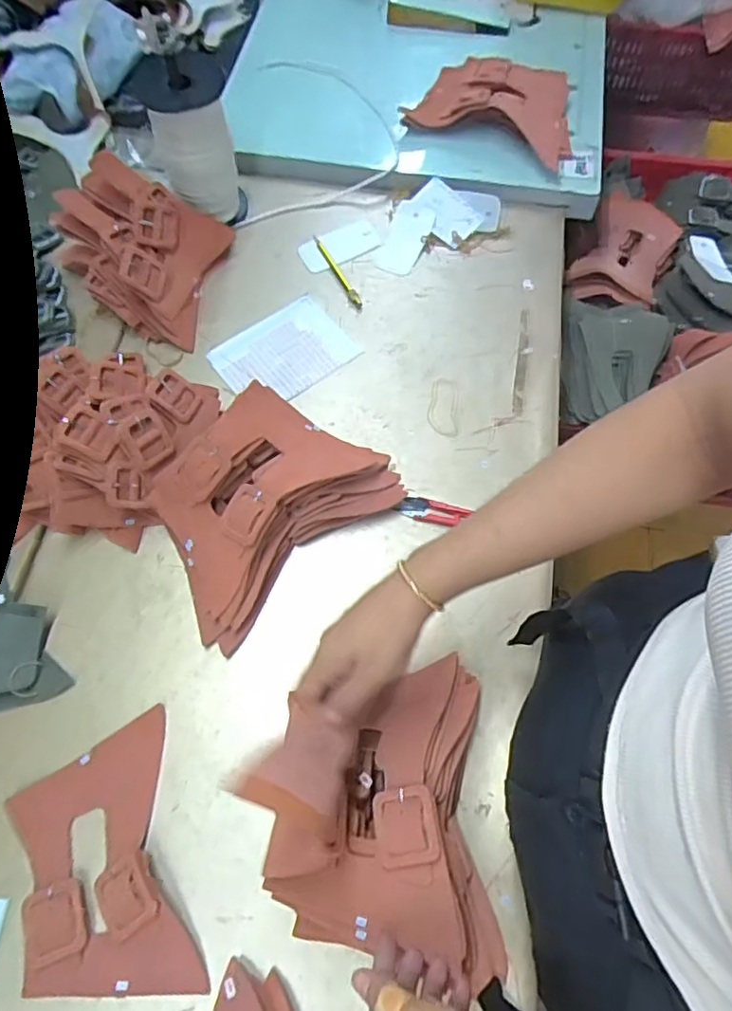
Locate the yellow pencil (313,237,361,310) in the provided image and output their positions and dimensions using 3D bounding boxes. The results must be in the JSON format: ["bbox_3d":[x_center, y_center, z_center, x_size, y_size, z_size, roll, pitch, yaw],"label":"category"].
[{"bbox_3d":[-0.037,-0.291,0.745,0.011,0.007,0.119,-28,69,-11],"label":"yellow pencil"}]

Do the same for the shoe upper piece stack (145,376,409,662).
[{"bbox_3d":[-0.102,-0.010,0.595,0.240,0.077,0.168,-41,72,-15],"label":"shoe upper piece stack"}]

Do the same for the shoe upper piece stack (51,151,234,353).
[{"bbox_3d":[-0.280,-0.306,0.704,0.182,0.116,0.169,12,67,6],"label":"shoe upper piece stack"}]

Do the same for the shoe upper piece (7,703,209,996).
[{"bbox_3d":[-0.221,0.296,0.494,0.128,0.029,0.206,-17,67,-6],"label":"shoe upper piece"}]

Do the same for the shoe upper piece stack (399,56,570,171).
[{"bbox_3d":[0.178,-0.550,0.816,0.222,0.045,0.168,19,68,9],"label":"shoe upper piece stack"}]

